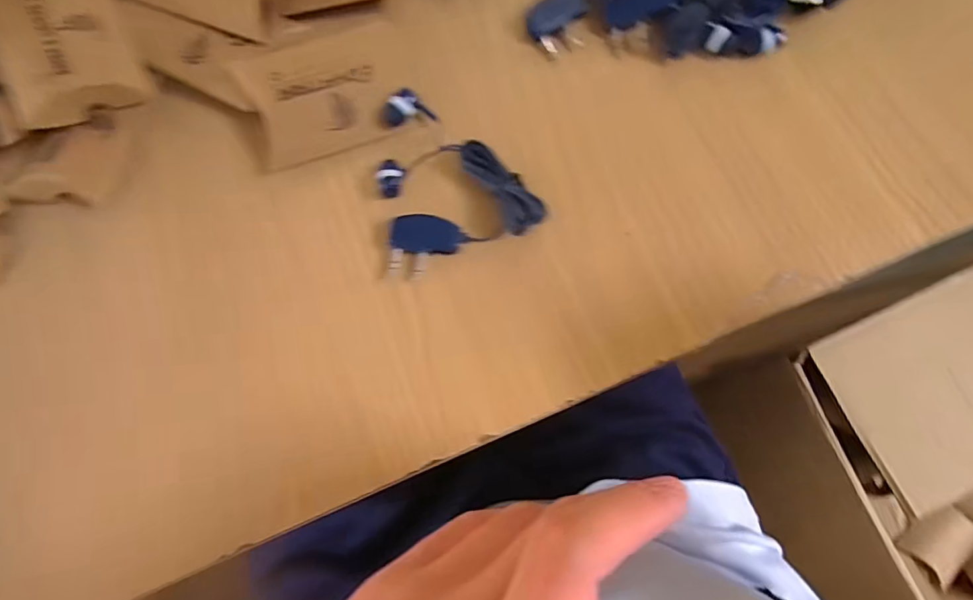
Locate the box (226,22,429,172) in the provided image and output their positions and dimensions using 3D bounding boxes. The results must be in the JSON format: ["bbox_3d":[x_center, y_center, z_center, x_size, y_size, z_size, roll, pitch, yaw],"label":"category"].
[{"bbox_3d":[-0.078,-0.107,0.244,0.083,0.017,0.059,-19,80,-3],"label":"box"}]

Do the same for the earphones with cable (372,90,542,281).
[{"bbox_3d":[-0.022,-0.064,0.239,0.076,0.012,0.087,-22,81,-4],"label":"earphones with cable"}]

